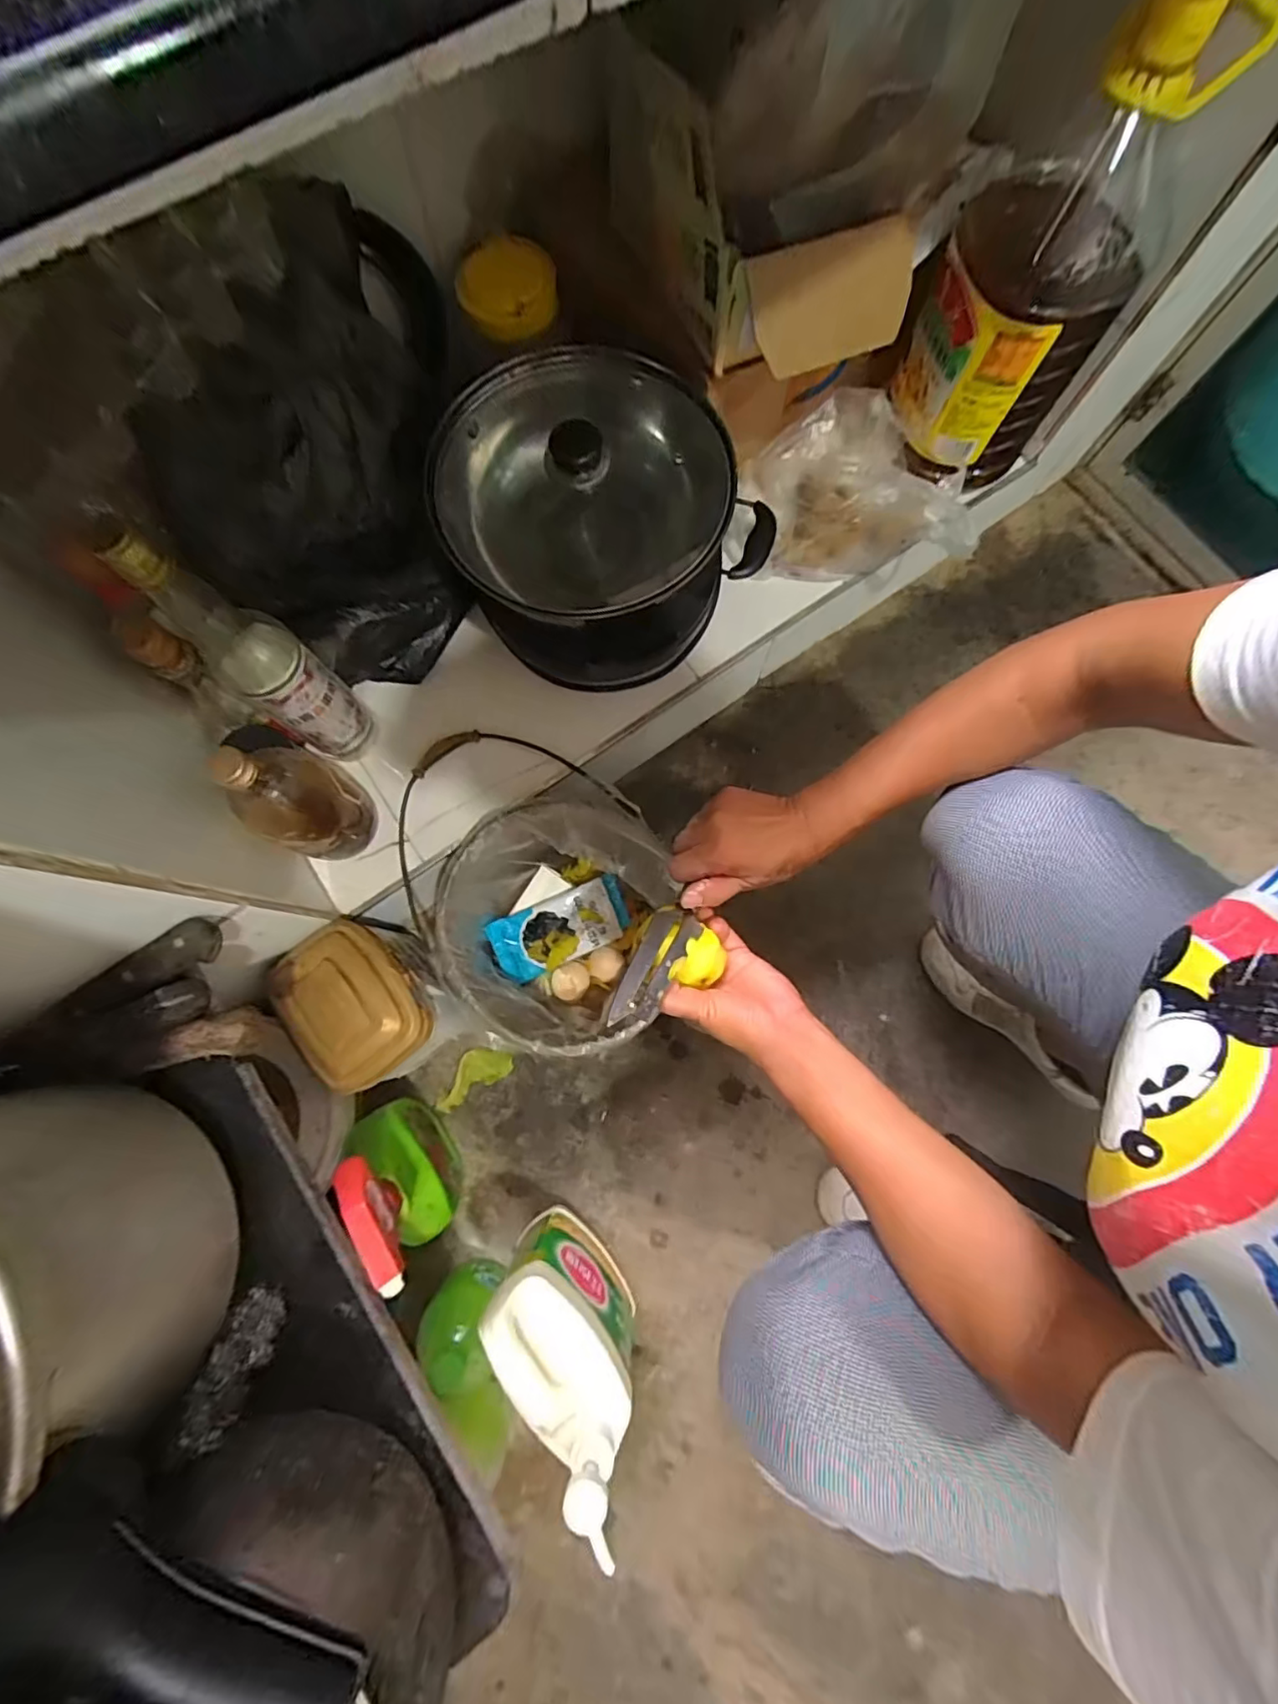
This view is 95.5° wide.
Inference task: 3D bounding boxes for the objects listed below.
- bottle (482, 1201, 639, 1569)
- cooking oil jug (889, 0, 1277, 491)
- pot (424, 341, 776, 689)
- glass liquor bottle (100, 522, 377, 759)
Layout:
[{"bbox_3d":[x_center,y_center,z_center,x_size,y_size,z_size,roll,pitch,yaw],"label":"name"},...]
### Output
[{"bbox_3d":[-0.059,0.418,0.512,0.067,0.247,0.145,-32,79,-6],"label":"bottle"},{"bbox_3d":[0.341,-0.493,0.504,0.156,0.312,0.140,32,80,7],"label":"cooking oil jug"},{"bbox_3d":[-0.044,-0.304,0.559,0.260,0.193,0.237,0,78,1],"label":"pot"},{"bbox_3d":[-0.308,-0.156,0.482,0.058,0.282,0.064,42,81,9],"label":"glass liquor bottle"}]

